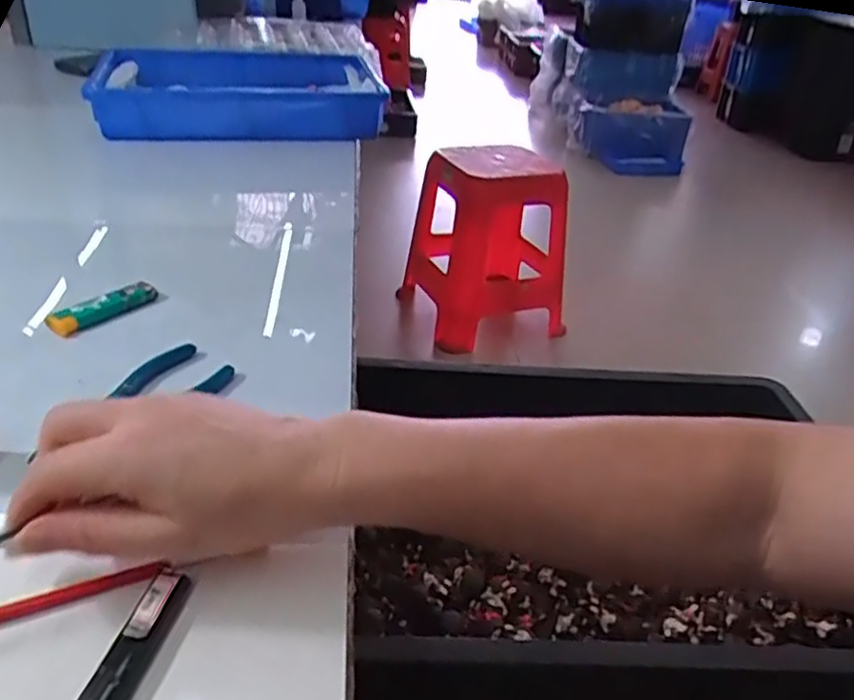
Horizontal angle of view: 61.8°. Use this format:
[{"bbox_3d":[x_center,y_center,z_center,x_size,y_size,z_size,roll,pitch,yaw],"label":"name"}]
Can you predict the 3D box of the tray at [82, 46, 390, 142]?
[{"bbox_3d":[-0.248,-0.347,0.969,0.361,0.065,0.245,-2,32,-9],"label":"tray"}]

